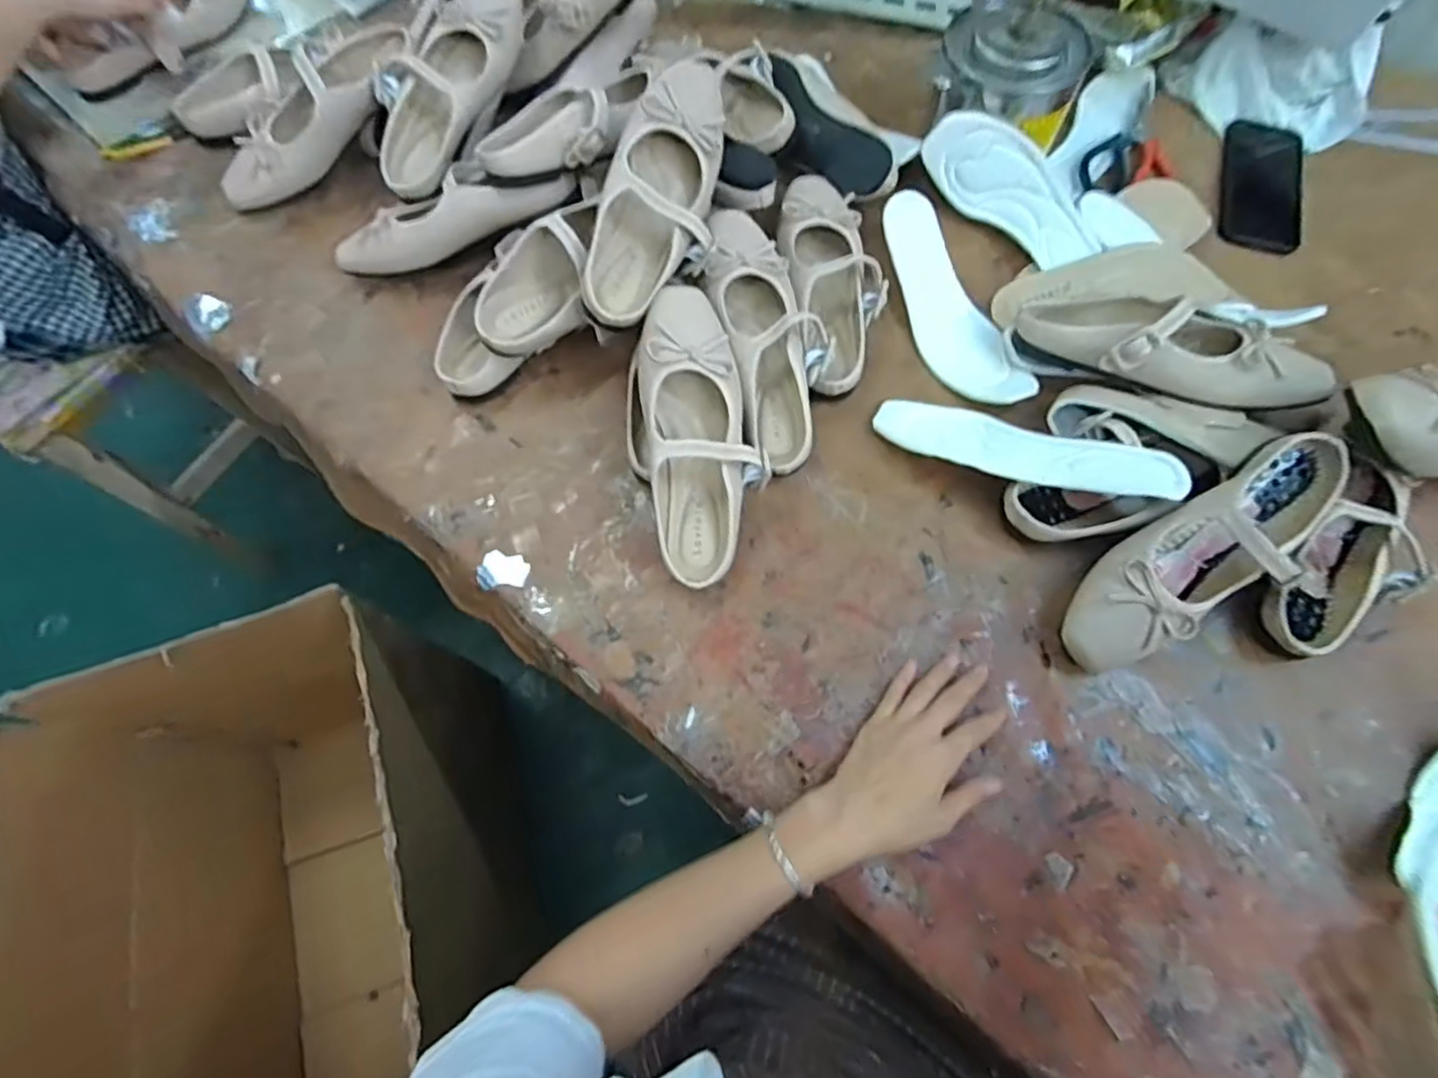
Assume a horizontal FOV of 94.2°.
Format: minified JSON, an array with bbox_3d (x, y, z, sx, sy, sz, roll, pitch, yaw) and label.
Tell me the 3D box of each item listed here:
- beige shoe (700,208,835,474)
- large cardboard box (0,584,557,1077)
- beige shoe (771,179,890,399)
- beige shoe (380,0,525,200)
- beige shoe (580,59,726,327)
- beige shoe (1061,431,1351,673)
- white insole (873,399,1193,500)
[{"bbox_3d":[0.043,-0.178,0.592,0.090,0.058,0.238,-13,86,-4],"label":"beige shoe"},{"bbox_3d":[-0.505,0.479,0.858,0.411,0.490,0.663,-17,69,-6],"label":"large cardboard box"},{"bbox_3d":[0.107,-0.247,0.644,0.086,0.057,0.246,-8,69,-2],"label":"beige shoe"},{"bbox_3d":[-0.264,-0.446,0.659,0.091,0.057,0.235,26,89,11],"label":"beige shoe"},{"bbox_3d":[-0.046,-0.293,0.573,0.093,0.067,0.246,19,84,8],"label":"beige shoe"},{"bbox_3d":[0.368,0.016,0.510,0.238,0.079,0.084,-30,71,-10],"label":"beige shoe"},{"bbox_3d":[0.249,-0.074,0.555,0.237,0.009,0.055,18,69,24],"label":"white insole"}]

